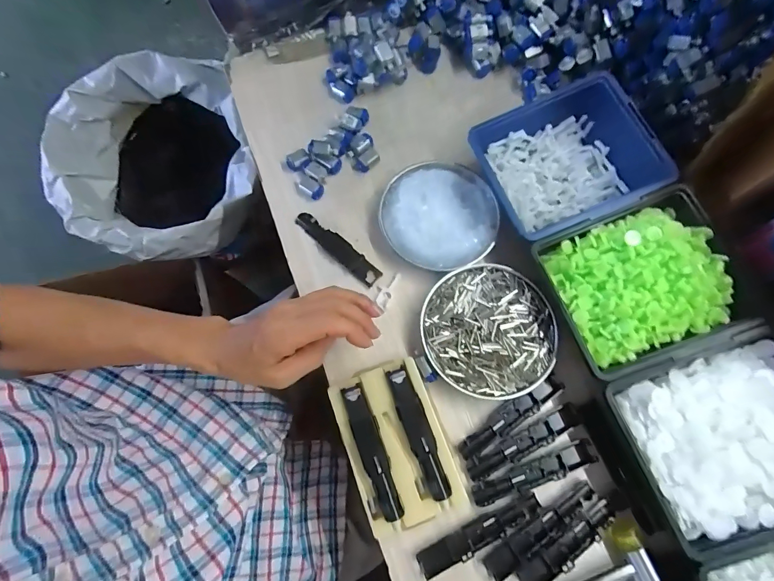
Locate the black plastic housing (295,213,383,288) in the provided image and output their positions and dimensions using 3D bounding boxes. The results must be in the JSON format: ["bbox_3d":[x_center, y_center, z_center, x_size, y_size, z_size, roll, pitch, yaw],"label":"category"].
[{"bbox_3d":[-0.056,-0.048,0.430,0.118,0.007,0.024,42,78,11],"label":"black plastic housing"}]

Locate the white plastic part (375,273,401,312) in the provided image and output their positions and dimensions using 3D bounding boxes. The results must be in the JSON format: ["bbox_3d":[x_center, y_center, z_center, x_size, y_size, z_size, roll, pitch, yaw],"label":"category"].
[{"bbox_3d":[0.000,-0.001,0.417,0.018,0.005,0.043,30,81,9],"label":"white plastic part"}]

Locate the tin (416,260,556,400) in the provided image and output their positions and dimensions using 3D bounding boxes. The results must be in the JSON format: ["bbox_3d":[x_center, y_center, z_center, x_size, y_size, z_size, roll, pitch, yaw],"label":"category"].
[{"bbox_3d":[0.102,0.040,0.390,0.128,0.020,0.131,-15,74,-4],"label":"tin"}]

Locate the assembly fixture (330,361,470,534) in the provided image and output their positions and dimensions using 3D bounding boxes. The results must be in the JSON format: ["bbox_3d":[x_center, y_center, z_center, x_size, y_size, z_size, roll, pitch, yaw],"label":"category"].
[{"bbox_3d":[0.008,0.143,0.358,0.088,0.026,0.140,-21,75,-5],"label":"assembly fixture"}]

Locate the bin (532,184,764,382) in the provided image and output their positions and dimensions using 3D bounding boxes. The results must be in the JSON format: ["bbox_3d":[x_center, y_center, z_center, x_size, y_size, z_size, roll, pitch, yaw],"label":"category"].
[{"bbox_3d":[0.240,-0.008,0.366,0.159,0.058,0.142,-20,75,-5],"label":"bin"}]

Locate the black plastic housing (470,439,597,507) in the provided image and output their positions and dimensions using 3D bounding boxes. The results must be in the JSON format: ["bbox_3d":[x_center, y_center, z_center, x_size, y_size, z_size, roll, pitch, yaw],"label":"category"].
[{"bbox_3d":[0.138,0.173,0.361,0.120,0.011,0.022,-20,75,-5],"label":"black plastic housing"}]

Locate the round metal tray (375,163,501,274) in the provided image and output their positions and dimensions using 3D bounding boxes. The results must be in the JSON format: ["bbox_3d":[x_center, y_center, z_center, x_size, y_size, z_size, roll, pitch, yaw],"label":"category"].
[{"bbox_3d":[0.060,-0.087,0.429,0.127,0.018,0.125,0,74,0],"label":"round metal tray"}]

